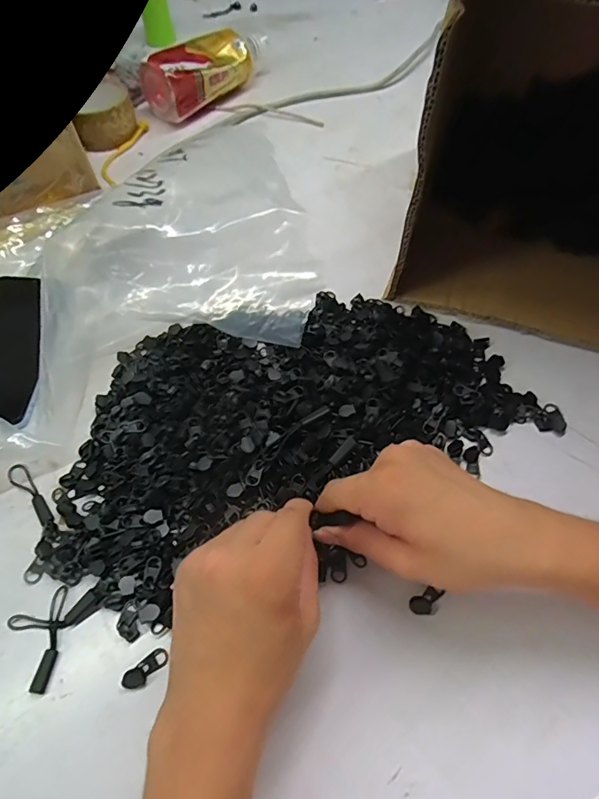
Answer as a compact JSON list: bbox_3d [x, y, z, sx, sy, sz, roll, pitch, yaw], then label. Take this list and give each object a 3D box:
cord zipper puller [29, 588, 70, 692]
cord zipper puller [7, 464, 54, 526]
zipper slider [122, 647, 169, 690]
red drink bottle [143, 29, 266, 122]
[{"bbox_3d":[-0.160,0.152,0.296,0.009,0.004,0.061,-3,59,-1],"label":"cord zipper puller"},{"bbox_3d":[-0.203,0.071,0.349,0.062,0.004,0.014,40,67,22],"label":"cord zipper puller"},{"bbox_3d":[-0.095,0.167,0.285,0.028,0.004,0.012,-32,63,-31],"label":"zipper slider"},{"bbox_3d":[-0.113,-0.432,0.607,0.179,0.065,0.062,-32,64,-17],"label":"red drink bottle"}]

